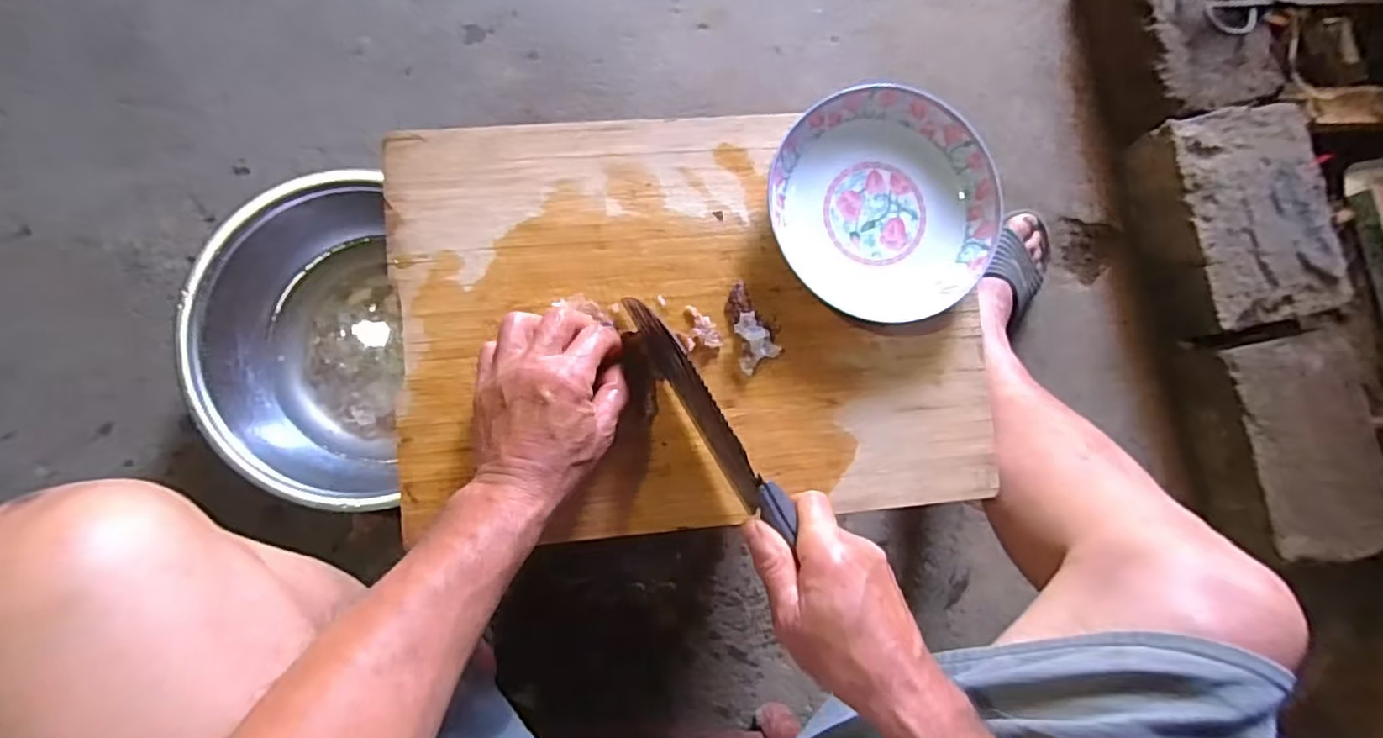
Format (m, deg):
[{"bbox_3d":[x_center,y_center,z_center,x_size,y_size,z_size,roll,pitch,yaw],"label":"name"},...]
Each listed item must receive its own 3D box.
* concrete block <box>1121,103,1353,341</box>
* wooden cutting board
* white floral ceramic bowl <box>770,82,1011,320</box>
[{"bbox_3d":[0.699,-0.191,0.841,0.194,0.110,0.268,-12,87,-7],"label":"concrete block"},{"bbox_3d":[0.004,-0.038,0.488,0.436,0.031,0.307,-4,86,-9],"label":"wooden cutting board"},{"bbox_3d":[0.145,-0.123,0.486,0.164,0.030,0.171,-25,90,-10],"label":"white floral ceramic bowl"}]

